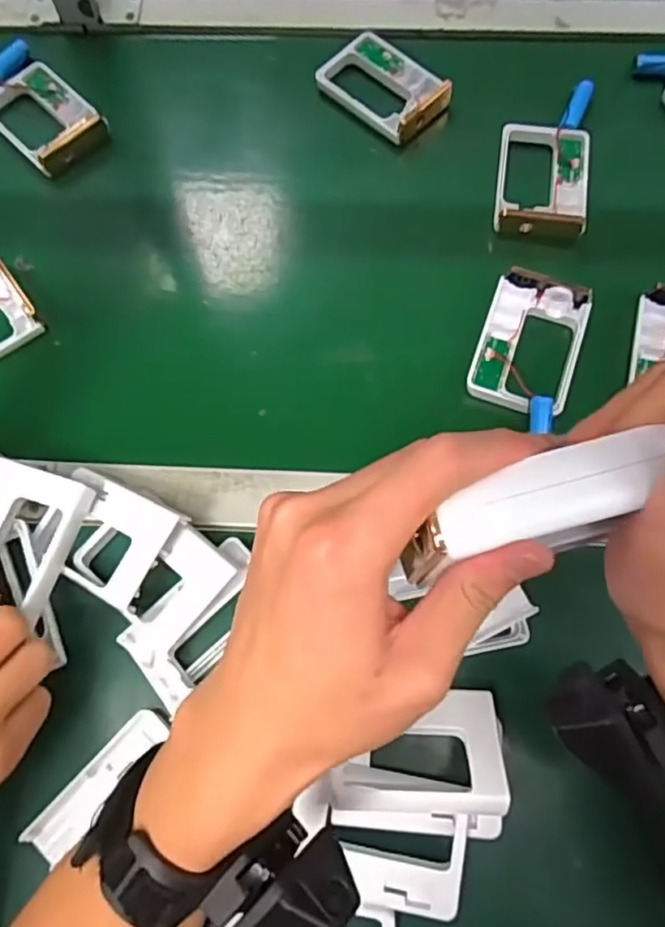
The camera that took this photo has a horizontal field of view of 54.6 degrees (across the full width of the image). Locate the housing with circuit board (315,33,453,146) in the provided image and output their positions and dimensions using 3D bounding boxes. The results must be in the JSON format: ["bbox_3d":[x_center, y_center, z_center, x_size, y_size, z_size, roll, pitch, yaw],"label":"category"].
[{"bbox_3d":[0.046,-0.309,0.528,0.109,0.027,0.068,41,77,15],"label":"housing with circuit board"}]

